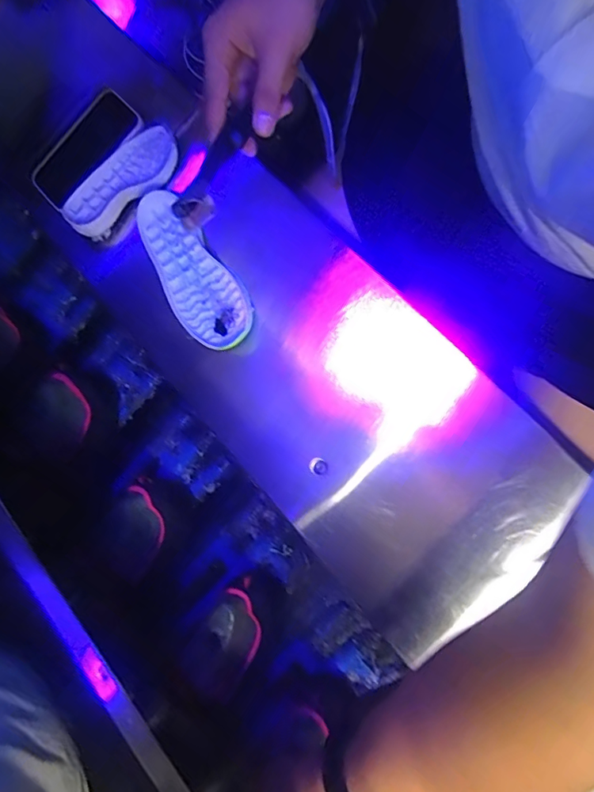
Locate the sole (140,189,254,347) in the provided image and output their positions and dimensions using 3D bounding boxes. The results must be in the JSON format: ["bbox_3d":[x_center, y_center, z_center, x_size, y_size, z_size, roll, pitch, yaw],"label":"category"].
[{"bbox_3d":[-0.122,-0.139,0.541,0.075,0.014,0.200,-37,77,7],"label":"sole"}]

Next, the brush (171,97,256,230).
[{"bbox_3d":[-0.067,-0.178,0.382,0.022,0.019,0.103,21,76,3],"label":"brush"}]

